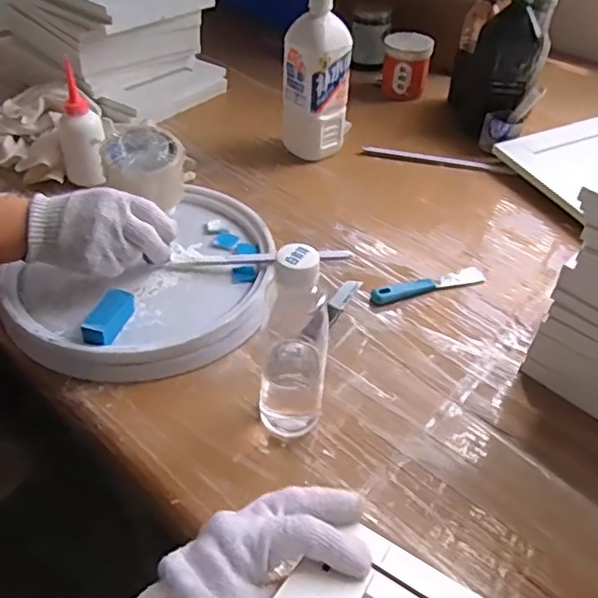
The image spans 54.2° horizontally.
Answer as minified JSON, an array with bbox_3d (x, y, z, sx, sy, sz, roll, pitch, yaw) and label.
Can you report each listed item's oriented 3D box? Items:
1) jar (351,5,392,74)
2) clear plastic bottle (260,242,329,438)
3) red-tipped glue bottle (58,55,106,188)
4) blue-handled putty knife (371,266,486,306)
[{"bbox_3d":[0.135,-0.485,1.098,0.072,0.100,0.069,6,42,3],"label":"jar"},{"bbox_3d":[-0.005,0.045,0.474,0.056,0.188,0.043,2,42,-1],"label":"clear plastic bottle"},{"bbox_3d":[-0.282,-0.224,0.748,0.057,0.133,0.044,-11,44,-15],"label":"red-tipped glue bottle"},{"bbox_3d":[0.148,-0.018,0.671,0.143,0.015,0.024,-13,45,-17],"label":"blue-handled putty knife"}]

